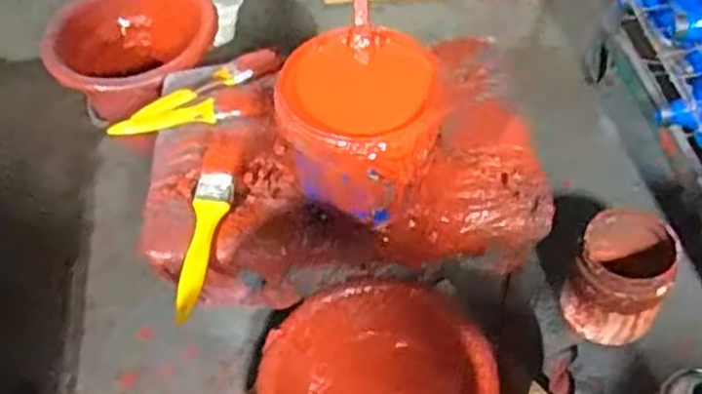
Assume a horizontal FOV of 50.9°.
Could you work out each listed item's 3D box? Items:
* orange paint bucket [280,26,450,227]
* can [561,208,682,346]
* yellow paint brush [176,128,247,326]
[{"bbox_3d":[0.009,-0.063,0.677,0.130,0.123,0.140,-2,52,3],"label":"orange paint bucket"},{"bbox_3d":[0.282,0.086,0.780,0.096,0.114,0.107,23,57,20],"label":"can"},{"bbox_3d":[-0.135,0.022,0.700,0.036,0.022,0.192,7,66,9],"label":"yellow paint brush"}]

